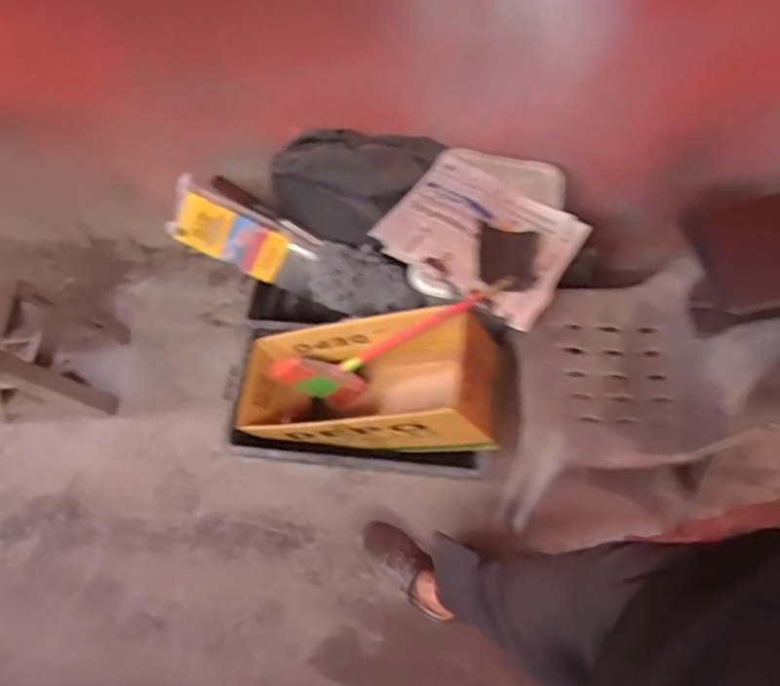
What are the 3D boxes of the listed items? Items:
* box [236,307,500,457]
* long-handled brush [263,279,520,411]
[{"bbox_3d":[-0.055,0.107,1.333,0.602,0.258,0.261,-4,57,27],"label":"box"},{"bbox_3d":[-0.012,-0.005,1.298,0.555,0.161,0.094,-29,53,33],"label":"long-handled brush"}]

